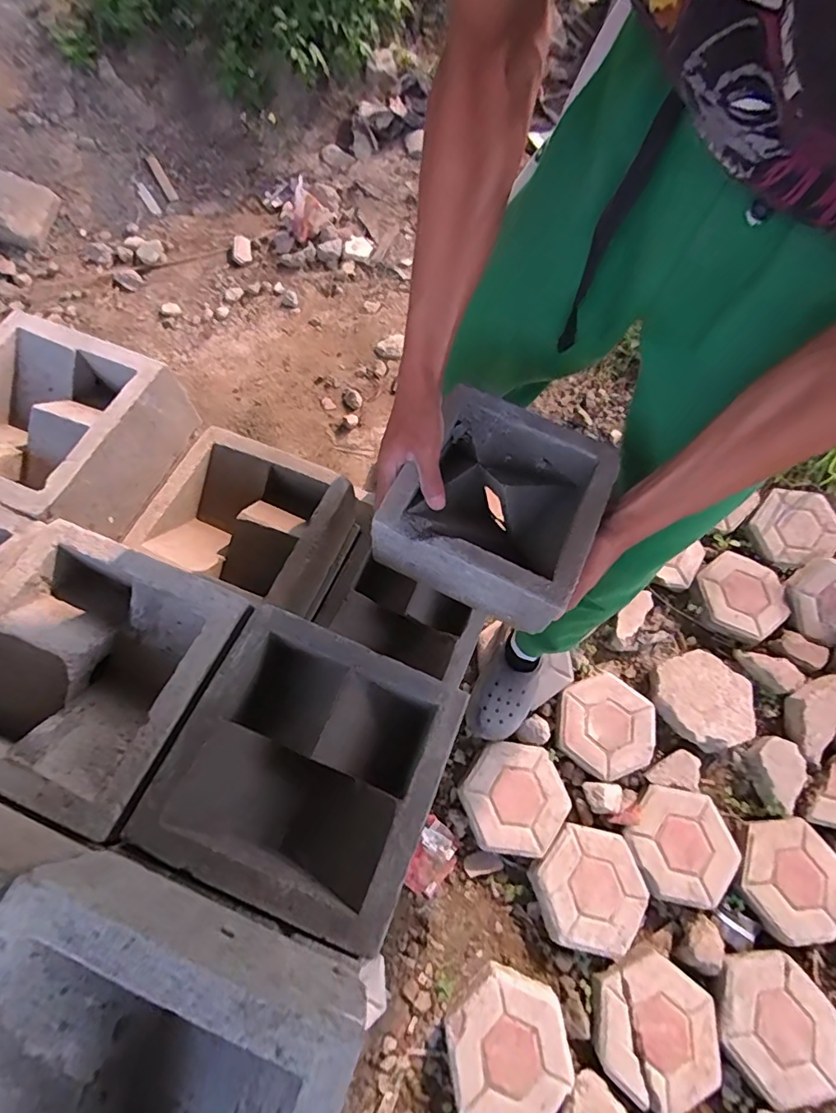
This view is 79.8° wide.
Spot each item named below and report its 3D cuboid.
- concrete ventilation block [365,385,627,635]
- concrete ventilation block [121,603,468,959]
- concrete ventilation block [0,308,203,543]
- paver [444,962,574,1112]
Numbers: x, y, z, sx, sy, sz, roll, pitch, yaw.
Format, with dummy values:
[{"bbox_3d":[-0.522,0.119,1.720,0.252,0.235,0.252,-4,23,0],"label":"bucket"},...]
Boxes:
[{"bbox_3d":[0.082,-0.053,0.535,0.193,0.080,0.203,26,69,8],"label":"concrete ventilation block"},{"bbox_3d":[-0.086,0.169,0.418,0.195,0.083,0.196,23,68,5],"label":"concrete ventilation block"},{"bbox_3d":[-0.389,-0.134,0.542,0.191,0.098,0.192,23,68,5],"label":"concrete ventilation block"},{"bbox_3d":[0.153,0.828,0.836,0.202,0.043,0.220,-11,68,-7],"label":"paver"}]

